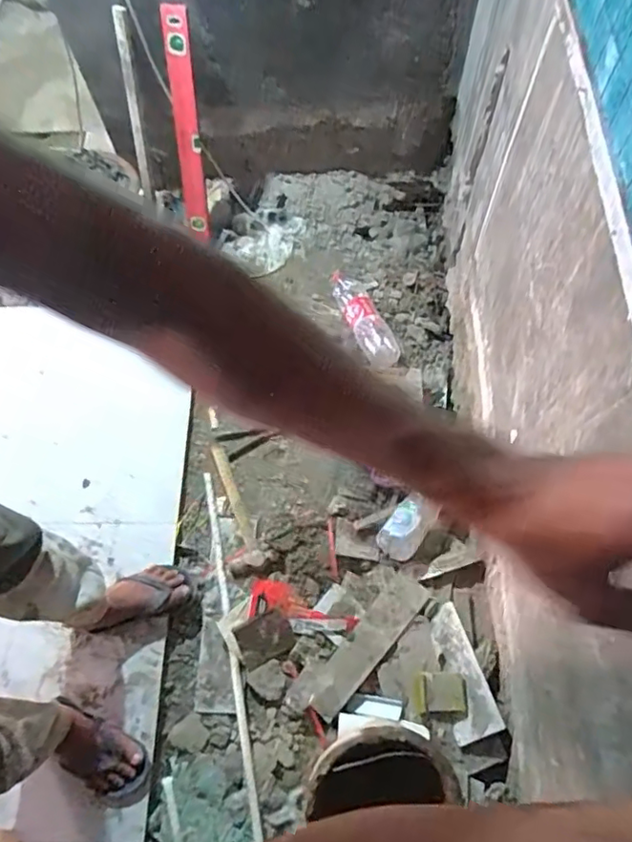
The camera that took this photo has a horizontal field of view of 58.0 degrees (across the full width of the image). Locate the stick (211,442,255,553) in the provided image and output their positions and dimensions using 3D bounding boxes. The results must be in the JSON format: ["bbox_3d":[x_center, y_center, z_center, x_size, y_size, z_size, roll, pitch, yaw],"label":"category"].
[{"bbox_3d":[-0.192,0.173,1.336,0.029,0.007,0.275,-20,66,-8],"label":"stick"}]

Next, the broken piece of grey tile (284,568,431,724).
[{"bbox_3d":[0.097,0.479,1.221,0.102,0.017,0.359,38,71,16],"label":"broken piece of grey tile"}]

